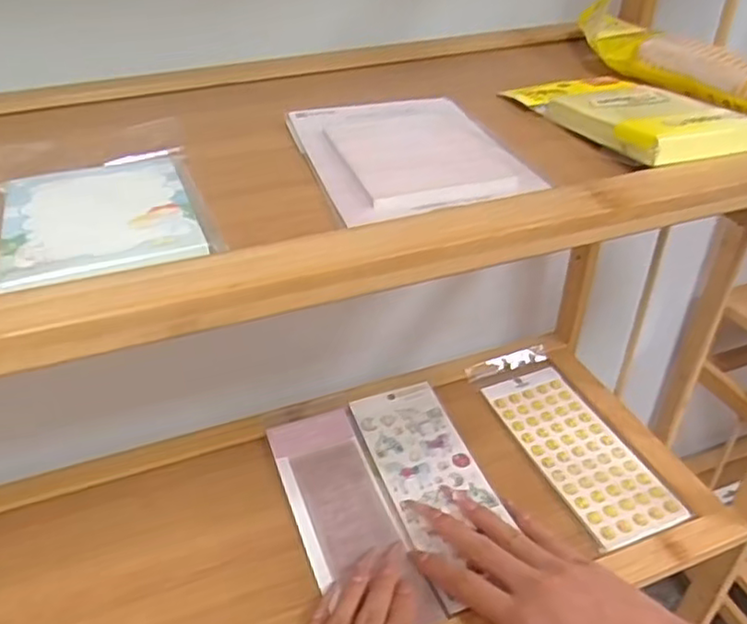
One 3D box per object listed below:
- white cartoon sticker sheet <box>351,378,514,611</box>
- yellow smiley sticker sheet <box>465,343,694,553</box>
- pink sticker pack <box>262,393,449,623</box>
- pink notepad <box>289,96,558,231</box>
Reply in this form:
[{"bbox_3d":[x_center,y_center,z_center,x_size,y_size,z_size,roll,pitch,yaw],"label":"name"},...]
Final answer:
[{"bbox_3d":[0.046,0.120,0.470,0.072,0.010,0.179,-12,39,-16],"label":"white cartoon sticker sheet"},{"bbox_3d":[0.149,0.094,0.505,0.075,0.007,0.193,-15,39,-14],"label":"yellow smiley sticker sheet"},{"bbox_3d":[-0.021,0.135,0.452,0.066,0.007,0.191,-13,42,-17],"label":"pink sticker pack"},{"bbox_3d":[0.012,-0.068,0.269,0.078,0.006,0.102,-12,39,-15],"label":"pink notepad"}]

